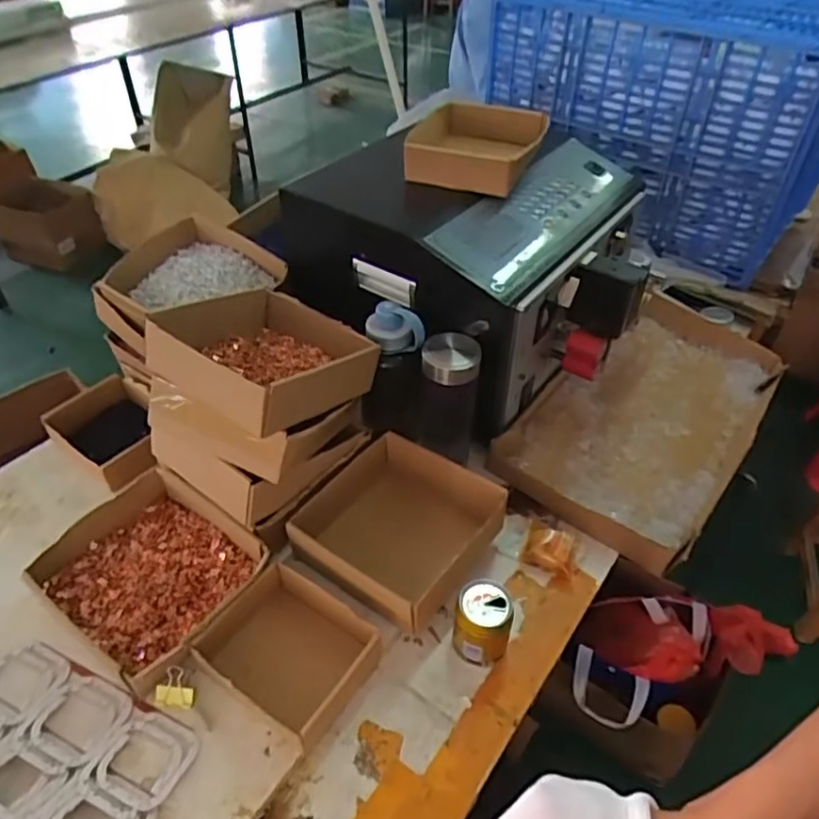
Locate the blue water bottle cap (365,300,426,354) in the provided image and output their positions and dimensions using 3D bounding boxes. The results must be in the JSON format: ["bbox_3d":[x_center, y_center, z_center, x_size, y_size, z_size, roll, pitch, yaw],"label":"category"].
[{"bbox_3d":[-0.019,-0.104,0.828,0.075,0.053,0.041,-1,43,-2],"label":"blue water bottle cap"}]

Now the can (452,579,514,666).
[{"bbox_3d":[0.083,0.246,0.735,0.061,0.089,0.066,0,45,0],"label":"can"}]

